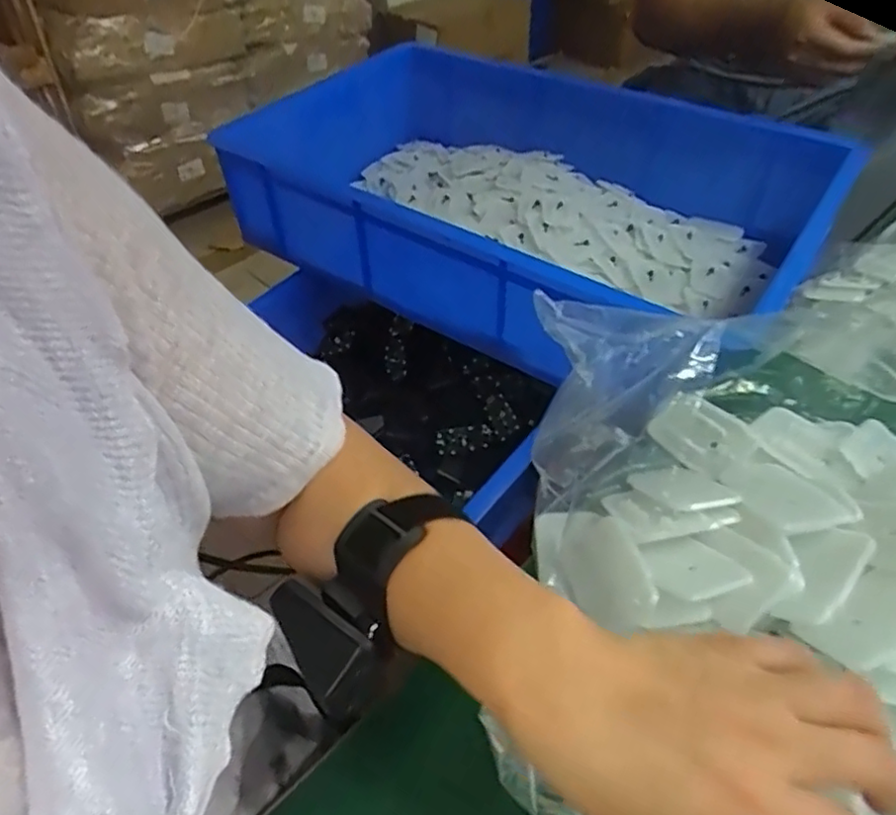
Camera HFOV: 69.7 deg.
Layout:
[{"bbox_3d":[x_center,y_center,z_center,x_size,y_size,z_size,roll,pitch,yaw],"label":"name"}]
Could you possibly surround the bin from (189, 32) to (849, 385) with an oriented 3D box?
[{"bbox_3d":[0.068,-0.254,0.756,0.642,0.179,0.363,26,52,26],"label":"bin"}]

